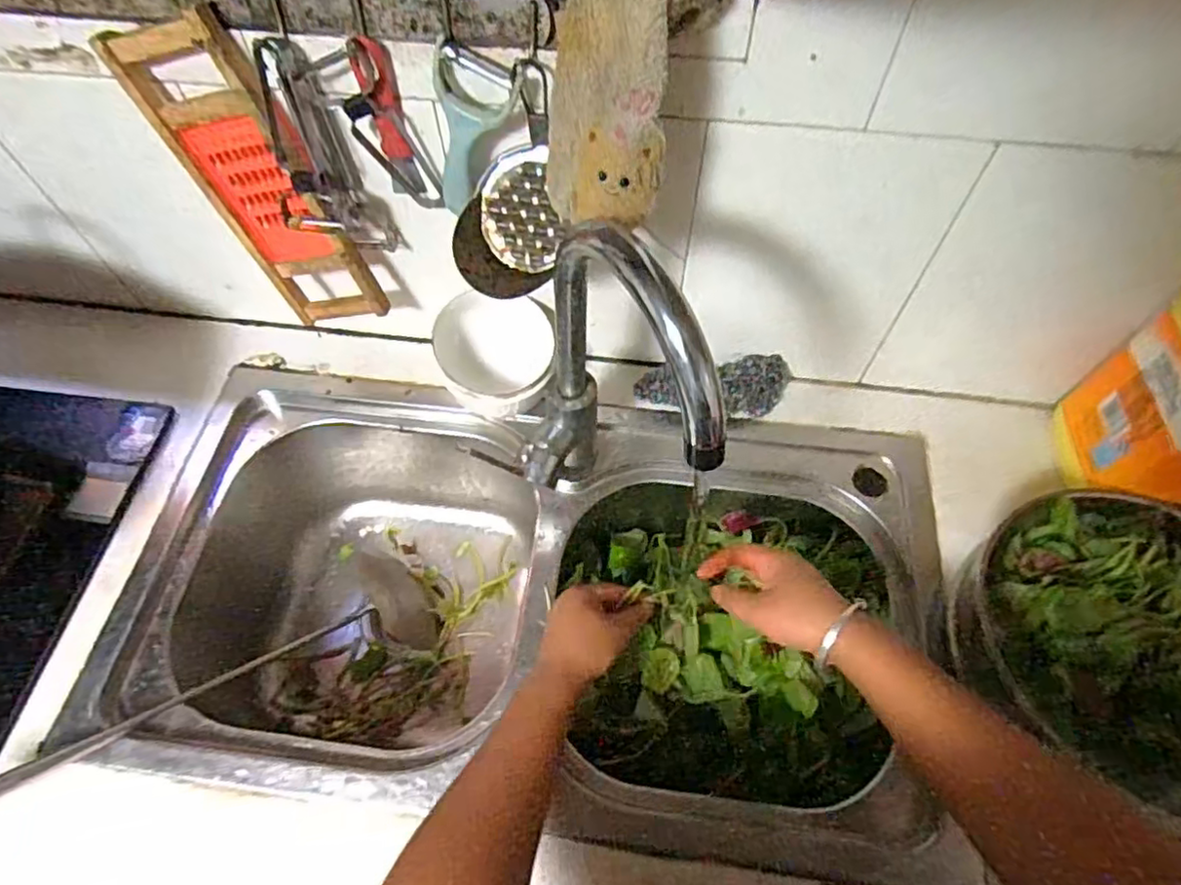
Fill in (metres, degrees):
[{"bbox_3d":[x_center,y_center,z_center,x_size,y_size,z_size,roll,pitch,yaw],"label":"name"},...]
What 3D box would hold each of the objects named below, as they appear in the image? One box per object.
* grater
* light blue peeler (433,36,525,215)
[{"bbox_3d":[-0.257,-0.206,0.539,0.098,0.262,0.031,0,53,18],"label":"grater"},{"bbox_3d":[-0.089,-0.223,0.482,0.056,0.127,0.030,35,60,2],"label":"light blue peeler"}]

